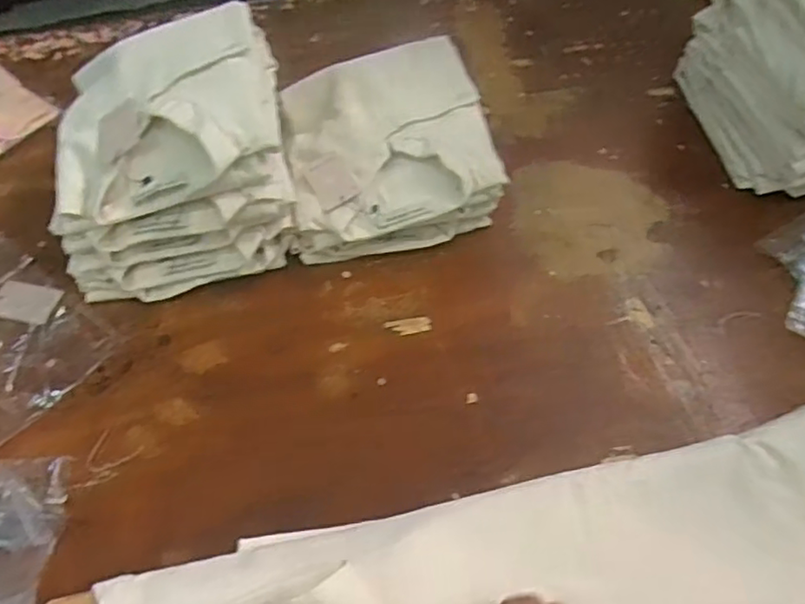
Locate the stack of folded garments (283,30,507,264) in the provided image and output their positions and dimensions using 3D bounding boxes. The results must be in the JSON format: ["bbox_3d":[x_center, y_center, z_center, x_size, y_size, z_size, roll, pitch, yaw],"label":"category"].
[{"bbox_3d":[-0.025,-0.199,0.835,0.267,0.145,0.275,-12,57,-8],"label":"stack of folded garments"}]

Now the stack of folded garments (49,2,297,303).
[{"bbox_3d":[-0.277,-0.176,0.768,0.268,0.228,0.276,-4,56,-3],"label":"stack of folded garments"}]

